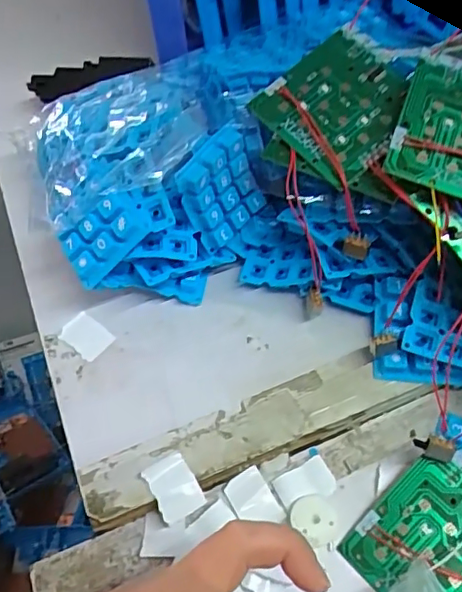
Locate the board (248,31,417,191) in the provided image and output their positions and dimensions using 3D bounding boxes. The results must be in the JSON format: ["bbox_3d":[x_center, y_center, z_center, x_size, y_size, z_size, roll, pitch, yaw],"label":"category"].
[{"bbox_3d":[0.058,-0.101,0.304,0.069,0.005,0.074,-42,68,-5],"label":"board"}]

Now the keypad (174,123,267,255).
[{"bbox_3d":[-0.004,-0.058,0.320,0.010,0.056,0.046,28,66,41],"label":"keypad"}]

